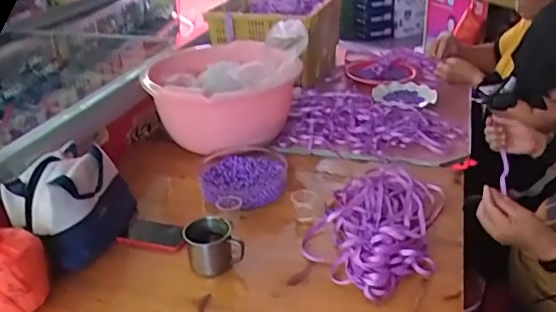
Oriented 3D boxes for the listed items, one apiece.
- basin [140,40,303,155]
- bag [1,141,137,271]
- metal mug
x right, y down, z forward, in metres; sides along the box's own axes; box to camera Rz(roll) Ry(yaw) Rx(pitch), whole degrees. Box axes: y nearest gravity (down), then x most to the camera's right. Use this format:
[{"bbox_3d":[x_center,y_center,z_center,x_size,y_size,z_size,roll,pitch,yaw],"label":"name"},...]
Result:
[{"bbox_3d":[-0.139,-0.163,1.512,0.381,0.216,0.459,-4,27,-4],"label":"basin"},{"bbox_3d":[-0.404,0.086,1.086,0.156,0.177,0.236,0,27,5],"label":"bag"},{"bbox_3d":[-0.118,0.160,1.017,0.099,0.093,0.079,-8,28,-12],"label":"metal mug"}]

